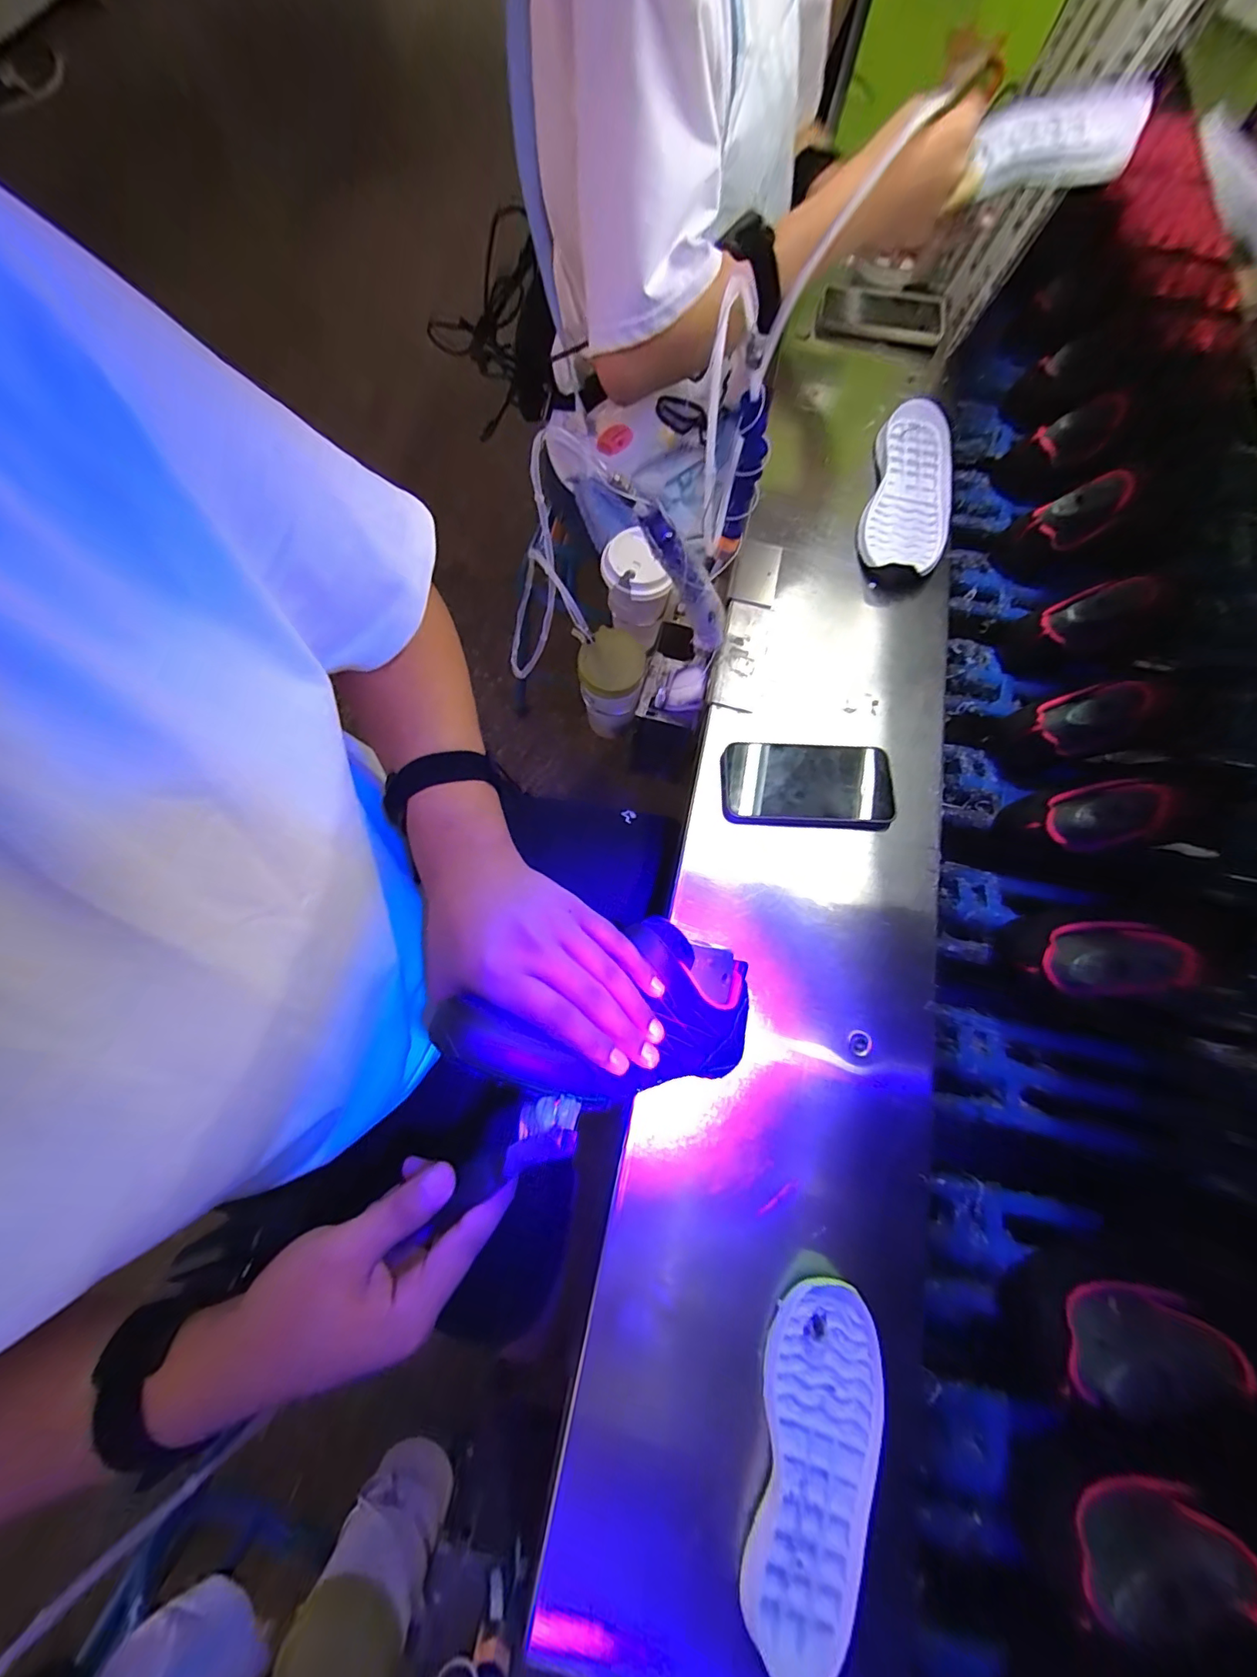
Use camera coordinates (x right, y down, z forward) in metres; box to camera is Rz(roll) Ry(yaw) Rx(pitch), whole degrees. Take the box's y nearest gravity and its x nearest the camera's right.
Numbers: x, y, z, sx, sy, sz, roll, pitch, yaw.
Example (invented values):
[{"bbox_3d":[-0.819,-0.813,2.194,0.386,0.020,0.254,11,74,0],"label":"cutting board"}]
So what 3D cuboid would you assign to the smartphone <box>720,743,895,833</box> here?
[{"bbox_3d":[0.170,-0.052,0.503,0.160,0.009,0.080,1,69,2],"label":"smartphone"}]

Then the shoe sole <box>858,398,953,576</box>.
[{"bbox_3d":[0.335,-0.411,0.620,0.096,0.032,0.241,15,71,8],"label":"shoe sole"}]

